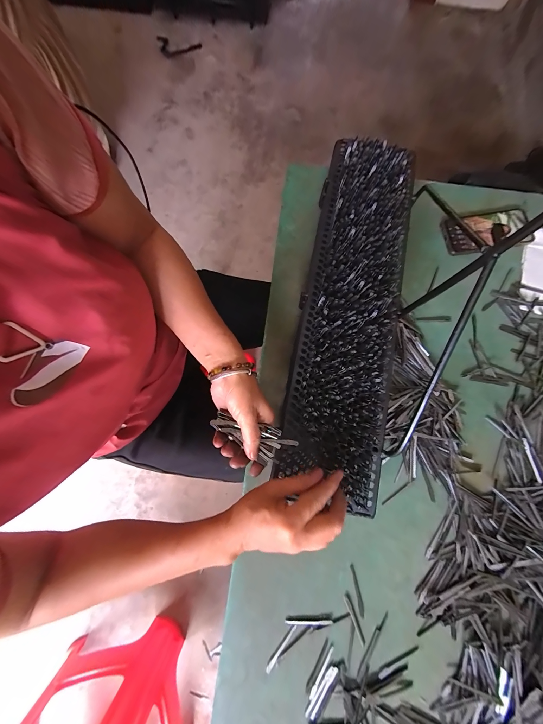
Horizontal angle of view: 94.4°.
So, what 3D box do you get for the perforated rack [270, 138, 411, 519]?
[{"bbox_3d":[0.122,-0.092,0.387,0.141,0.039,0.559,10,80,1],"label":"perforated rack"}]

